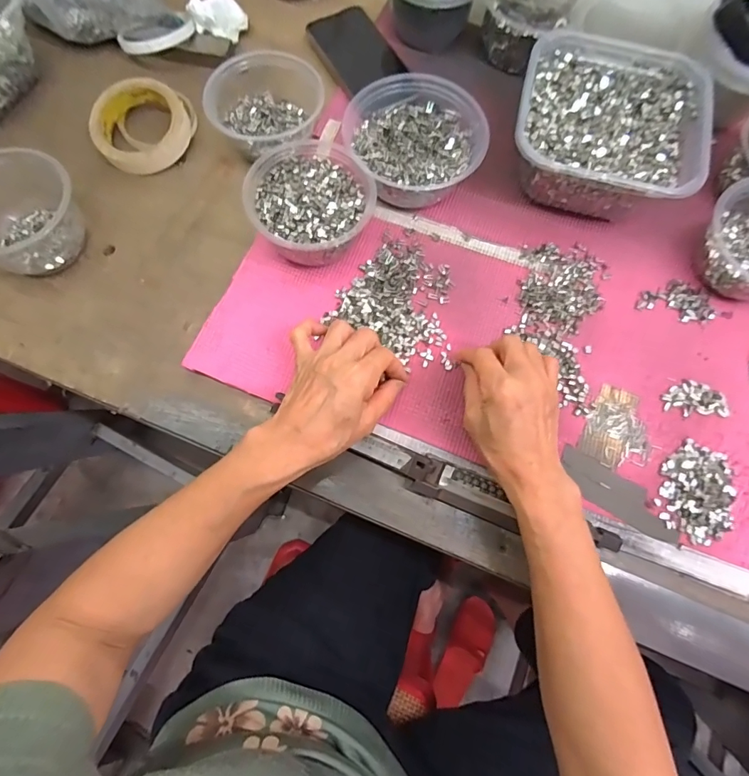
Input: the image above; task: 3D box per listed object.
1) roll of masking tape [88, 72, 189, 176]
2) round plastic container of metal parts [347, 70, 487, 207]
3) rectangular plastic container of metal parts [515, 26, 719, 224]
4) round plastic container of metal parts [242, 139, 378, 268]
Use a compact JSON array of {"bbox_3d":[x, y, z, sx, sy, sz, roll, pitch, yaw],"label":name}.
[{"bbox_3d":[-0.253,-0.281,0.466,0.096,0.038,0.091,1,73,-3],"label":"roll of masking tape"},{"bbox_3d":[0.041,-0.245,0.443,0.131,0.054,0.129,1,73,-3],"label":"round plastic container of metal parts"},{"bbox_3d":[0.228,-0.259,0.446,0.174,0.072,0.179,15,74,3],"label":"rectangular plastic container of metal parts"},{"bbox_3d":[-0.060,-0.174,0.417,0.111,0.058,0.112,1,73,-3],"label":"round plastic container of metal parts"}]

